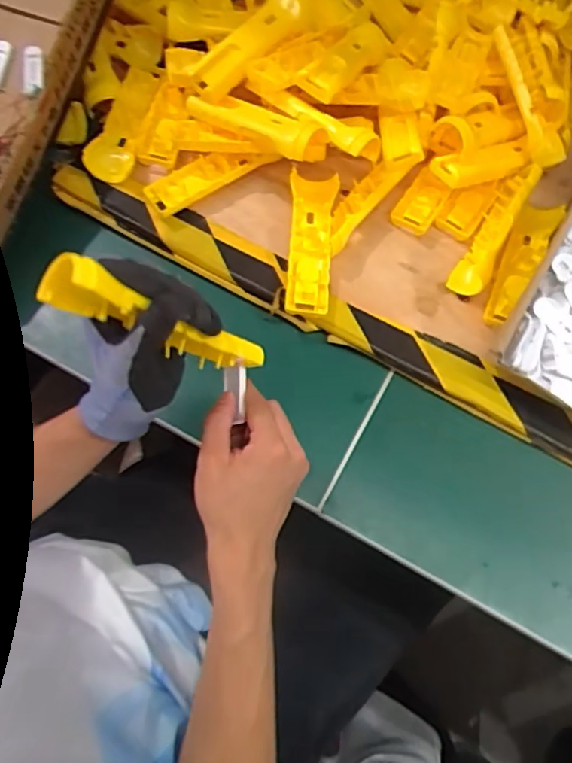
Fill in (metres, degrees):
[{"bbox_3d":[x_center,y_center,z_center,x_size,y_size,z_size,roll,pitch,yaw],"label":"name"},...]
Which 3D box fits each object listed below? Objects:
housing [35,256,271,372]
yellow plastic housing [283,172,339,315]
[{"bbox_3d":[-0.087,-0.040,0.391,0.166,0.052,0.020,25,63,-40],"label":"housing"},{"bbox_3d":[0.026,-0.142,0.583,0.048,0.045,0.155,3,70,-2],"label":"yellow plastic housing"}]

